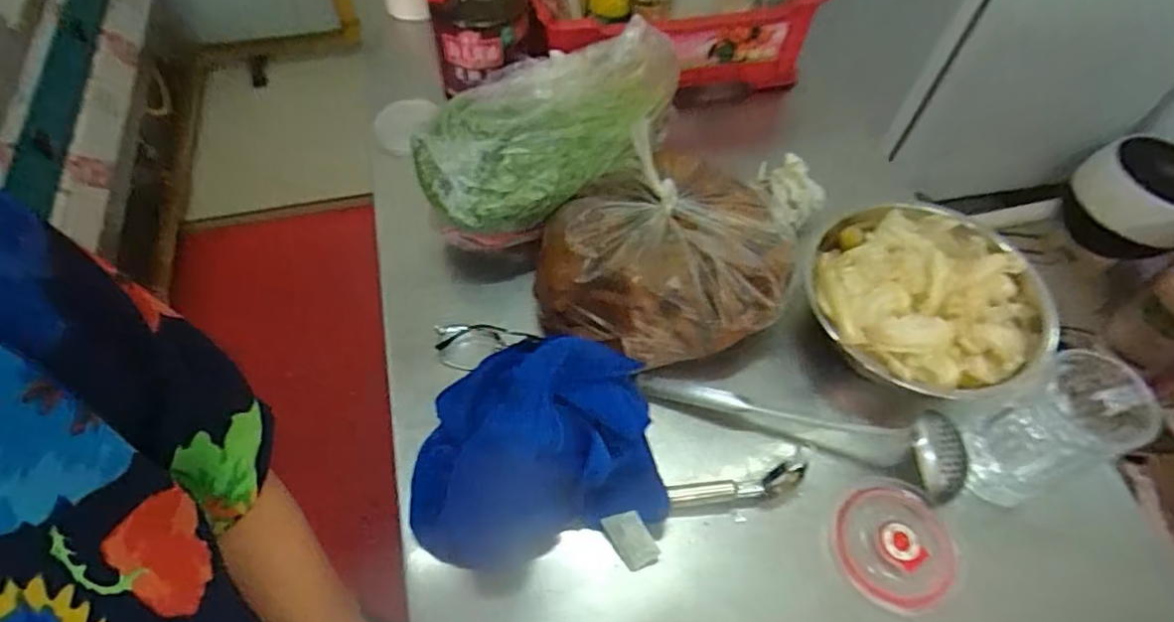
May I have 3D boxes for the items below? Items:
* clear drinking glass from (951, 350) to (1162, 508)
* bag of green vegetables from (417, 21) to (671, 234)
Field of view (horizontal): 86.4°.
[{"bbox_3d":[0.360,0.091,0.492,0.089,0.109,0.081,-13,57,-9],"label":"clear drinking glass"},{"bbox_3d":[-0.034,-0.188,0.614,0.279,0.087,0.152,-31,62,-20],"label":"bag of green vegetables"}]

